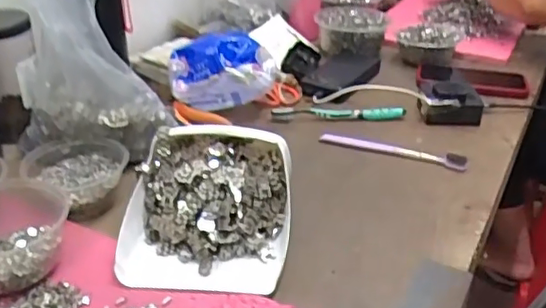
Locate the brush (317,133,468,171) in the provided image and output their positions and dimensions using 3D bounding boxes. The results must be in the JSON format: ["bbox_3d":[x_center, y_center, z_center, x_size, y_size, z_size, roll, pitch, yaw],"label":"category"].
[{"bbox_3d":[0.149,-0.007,0.731,0.183,0.011,0.021,13,33,16],"label":"brush"}]

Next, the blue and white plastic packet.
[{"bbox_3d":[-0.070,-0.116,0.808,0.144,0.086,0.070,3,31,1],"label":"blue and white plastic packet"}]

